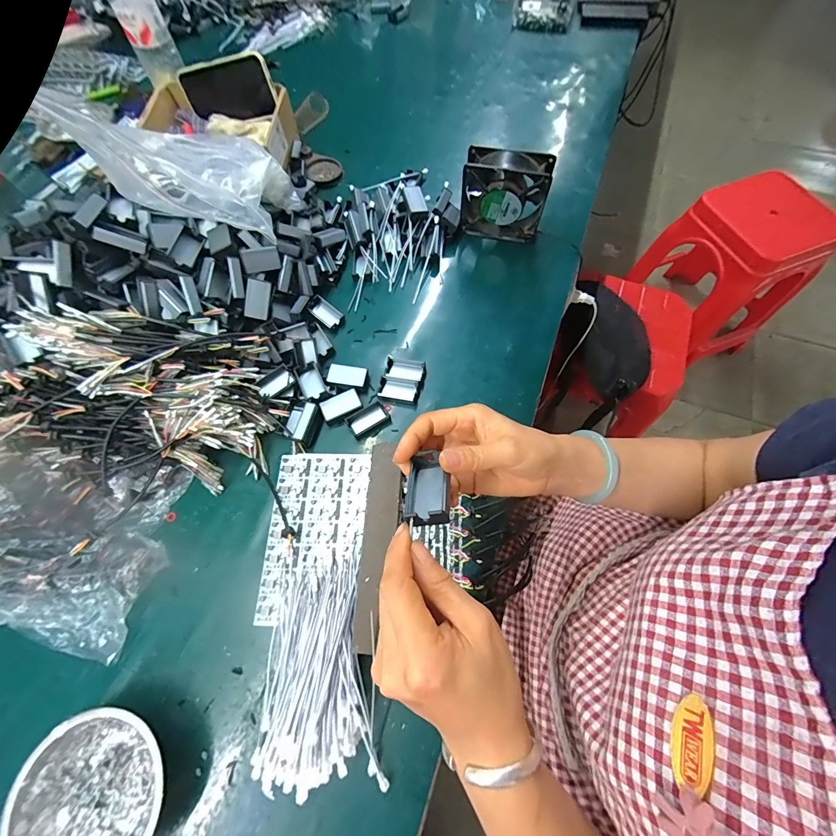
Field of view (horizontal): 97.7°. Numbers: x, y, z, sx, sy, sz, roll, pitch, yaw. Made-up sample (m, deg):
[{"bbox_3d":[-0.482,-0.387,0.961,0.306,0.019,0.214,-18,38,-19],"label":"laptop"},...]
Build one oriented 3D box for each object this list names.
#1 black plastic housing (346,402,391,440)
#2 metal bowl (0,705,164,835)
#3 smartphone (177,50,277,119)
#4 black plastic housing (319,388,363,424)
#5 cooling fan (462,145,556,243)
[{"bbox_3d":[-0.064,0.003,0.476,0.051,0.011,0.034,-29,69,-11],"label":"black plastic housing"},{"bbox_3d":[-0.279,0.329,0.320,0.123,0.046,0.123,0,66,1],"label":"metal bowl"},{"bbox_3d":[-0.311,-0.532,0.594,0.162,0.072,0.013,4,49,16],"label":"smartphone"},{"bbox_3d":[-0.100,-0.016,0.478,0.051,0.012,0.030,-28,69,-11],"label":"black plastic housing"},{"bbox_3d":[0.124,-0.319,0.533,0.119,0.117,0.046,14,68,7],"label":"cooling fan"}]

